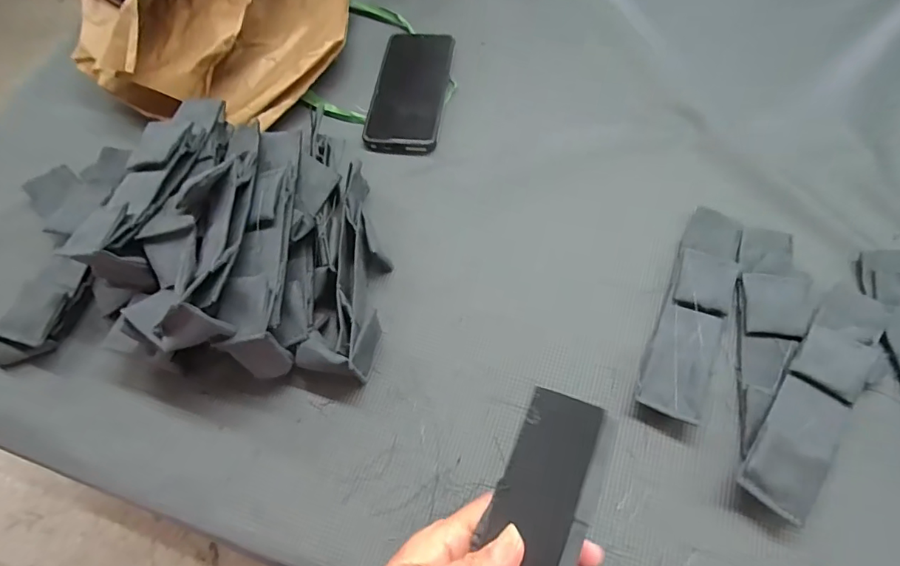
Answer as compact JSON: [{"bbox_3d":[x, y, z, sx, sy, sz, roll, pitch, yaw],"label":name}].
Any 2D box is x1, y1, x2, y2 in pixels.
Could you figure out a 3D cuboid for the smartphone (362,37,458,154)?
[{"bbox_3d":[-0.043,-0.209,0.526,0.077,0.013,0.158,6,64,6],"label":"smartphone"}]

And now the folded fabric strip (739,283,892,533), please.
[{"bbox_3d":[0.276,0.077,0.358,0.049,0.028,0.201,35,71,18],"label":"folded fabric strip"}]

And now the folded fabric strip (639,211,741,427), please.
[{"bbox_3d":[0.202,0.020,0.398,0.048,0.016,0.192,22,67,13],"label":"folded fabric strip"}]

